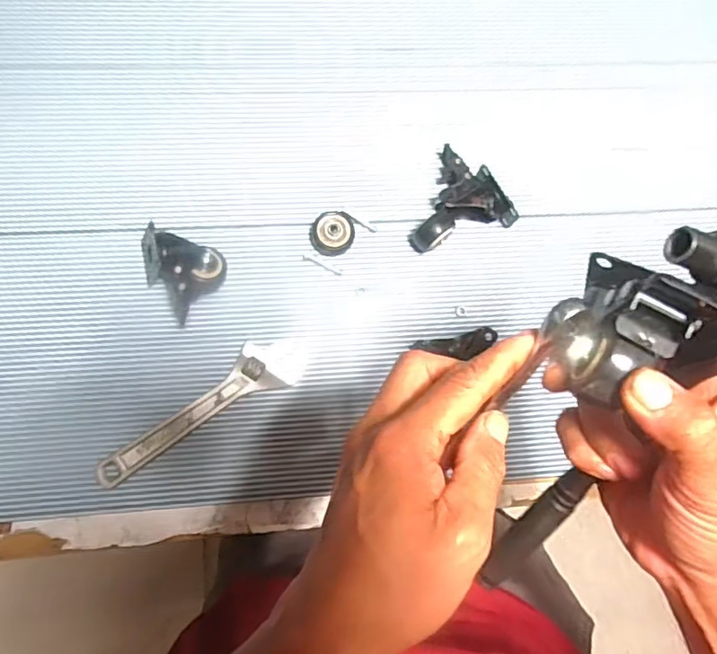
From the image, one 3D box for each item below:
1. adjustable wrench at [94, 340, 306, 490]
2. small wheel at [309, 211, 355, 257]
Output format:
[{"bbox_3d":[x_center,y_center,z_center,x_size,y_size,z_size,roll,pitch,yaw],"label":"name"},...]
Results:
[{"bbox_3d":[-0.134,0.073,0.495,0.196,0.011,0.046,-34,86,-9],"label":"adjustable wrench"},{"bbox_3d":[-0.023,-0.084,0.521,0.040,0.025,0.034,-8,82,-6],"label":"small wheel"}]

